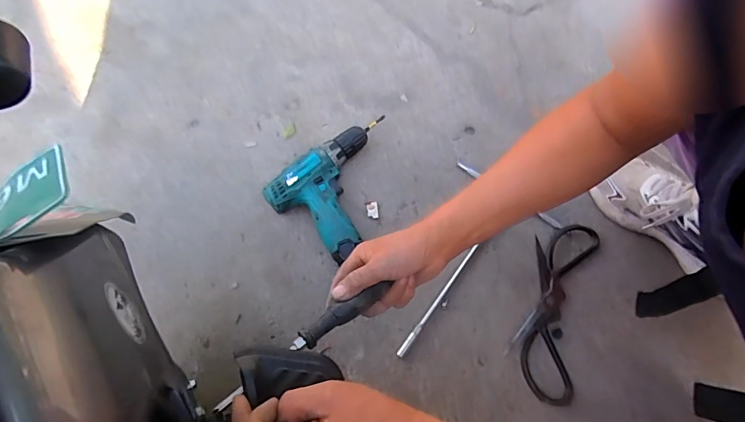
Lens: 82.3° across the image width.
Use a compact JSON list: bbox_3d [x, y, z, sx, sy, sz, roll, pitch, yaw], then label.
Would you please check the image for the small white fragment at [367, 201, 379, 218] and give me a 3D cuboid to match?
[{"bbox_3d":[0.000,-0.001,0.662,0.017,0.007,0.026,-7,70,0],"label":"small white fragment"}]

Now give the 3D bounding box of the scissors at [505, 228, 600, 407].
[{"bbox_3d":[0.249,0.128,0.588,0.087,0.010,0.250,18,72,8],"label":"scissors"}]

